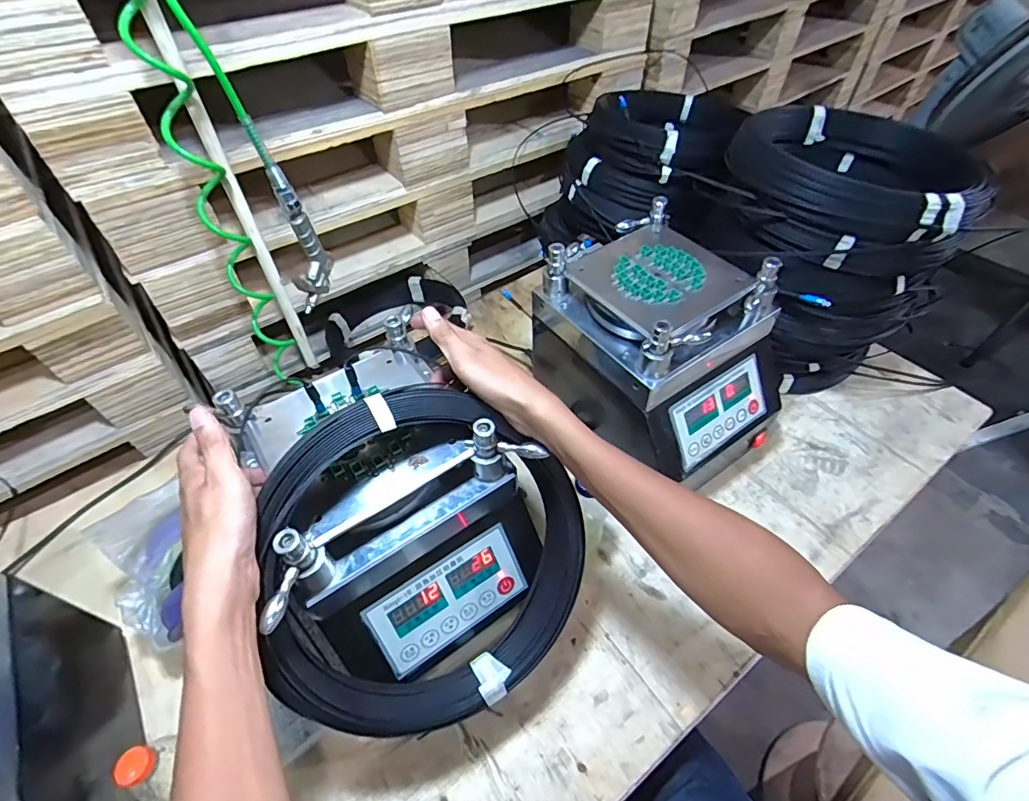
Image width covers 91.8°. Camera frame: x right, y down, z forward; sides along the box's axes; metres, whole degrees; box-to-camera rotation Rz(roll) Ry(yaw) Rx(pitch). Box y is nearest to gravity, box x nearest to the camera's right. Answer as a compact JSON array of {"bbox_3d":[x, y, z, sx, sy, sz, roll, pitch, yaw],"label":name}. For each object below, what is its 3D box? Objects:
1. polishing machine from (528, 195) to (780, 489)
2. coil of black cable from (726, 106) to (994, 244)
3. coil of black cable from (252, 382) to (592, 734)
[{"bbox_3d":[0.191,-0.061,0.671,0.212,0.249,0.283,-31,56,-21],"label":"polishing machine"},{"bbox_3d":[0.452,-0.309,0.652,0.265,0.062,0.285,-1,51,1],"label":"coil of black cable"},{"bbox_3d":[-0.078,0.146,0.446,0.282,0.299,0.064,-54,22,-12],"label":"coil of black cable"}]

